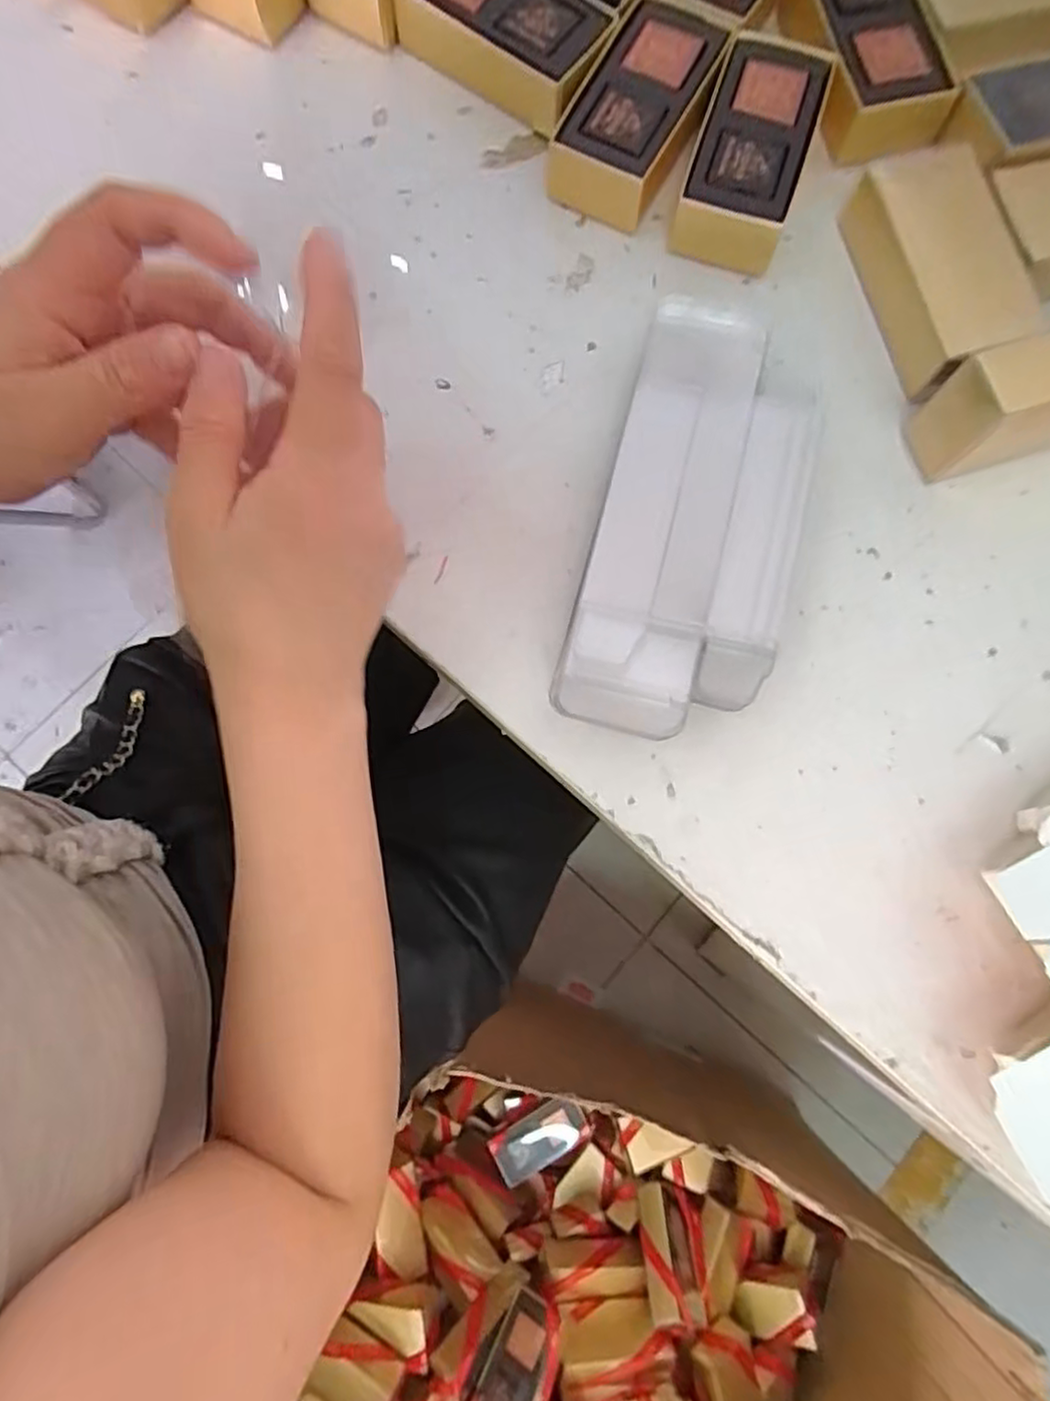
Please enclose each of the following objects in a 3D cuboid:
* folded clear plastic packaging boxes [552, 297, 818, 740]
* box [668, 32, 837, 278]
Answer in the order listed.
[{"bbox_3d":[0.081,-0.081,0.312,0.090,0.036,0.203,16,77,4],"label":"folded clear plastic packaging boxes"},{"bbox_3d":[0.115,-0.285,0.352,0.061,0.035,0.121,17,78,4],"label":"box"}]

